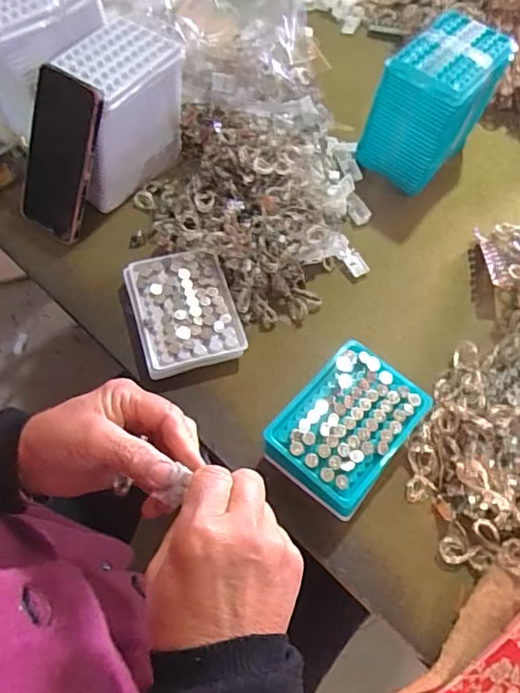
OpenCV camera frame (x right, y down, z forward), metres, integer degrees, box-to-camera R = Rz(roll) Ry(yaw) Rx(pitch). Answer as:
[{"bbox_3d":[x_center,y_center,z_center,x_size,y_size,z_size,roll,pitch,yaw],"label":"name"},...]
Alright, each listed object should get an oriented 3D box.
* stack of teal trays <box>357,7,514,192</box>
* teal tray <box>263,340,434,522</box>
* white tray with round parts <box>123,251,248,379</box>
[{"bbox_3d":[0.202,-0.282,0.638,0.100,0.141,0.143,37,66,15],"label":"stack of teal trays"},{"bbox_3d":[0.078,0.075,0.490,0.102,0.051,0.132,36,66,15],"label":"teal tray"},{"bbox_3d":[-0.078,-0.035,0.550,0.098,0.027,0.131,-16,64,-11],"label":"white tray with round parts"}]

